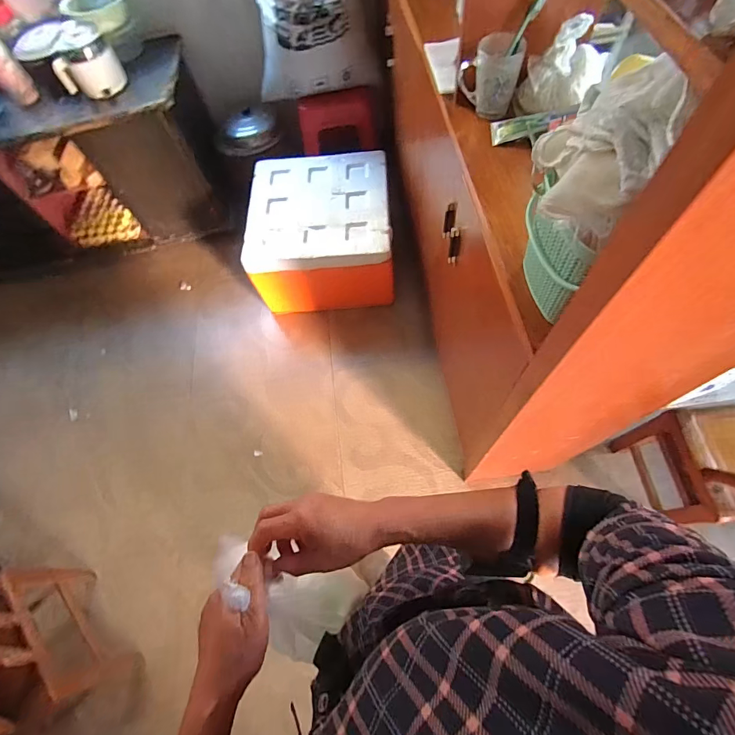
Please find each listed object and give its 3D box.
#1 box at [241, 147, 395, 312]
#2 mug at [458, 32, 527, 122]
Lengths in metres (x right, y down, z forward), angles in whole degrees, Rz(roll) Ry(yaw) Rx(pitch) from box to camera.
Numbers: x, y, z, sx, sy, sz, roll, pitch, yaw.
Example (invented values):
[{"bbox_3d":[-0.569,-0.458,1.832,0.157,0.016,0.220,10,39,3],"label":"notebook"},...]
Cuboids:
[{"bbox_3d":[-0.194,-0.564,1.685,0.552,0.390,0.566,-5,66,4],"label":"box"},{"bbox_3d":[0.239,-0.570,0.764,0.097,0.134,0.073,37,75,19],"label":"mug"}]

